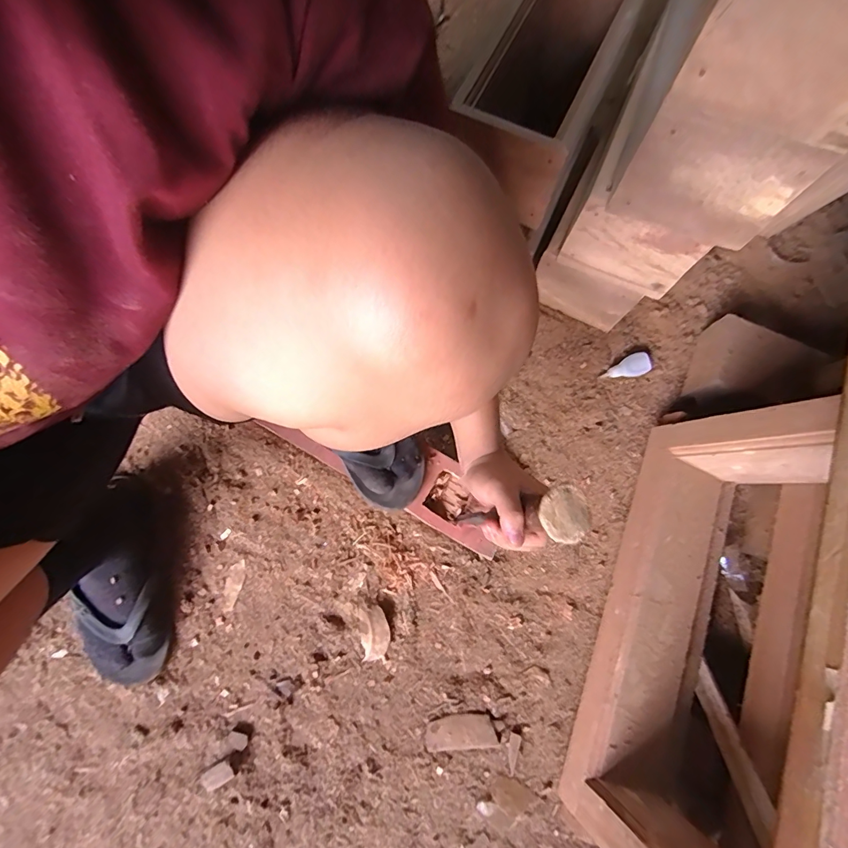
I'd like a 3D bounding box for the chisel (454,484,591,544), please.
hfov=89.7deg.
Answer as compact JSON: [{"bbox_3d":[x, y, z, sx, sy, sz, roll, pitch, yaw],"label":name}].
[{"bbox_3d":[0.088,0.101,0.465,0.041,0.267,0.043,3,77,-11],"label":"chisel"}]

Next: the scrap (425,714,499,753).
[{"bbox_3d":[0.048,0.408,0.565,0.091,0.012,0.037,-6,75,-2],"label":"scrap"}]

